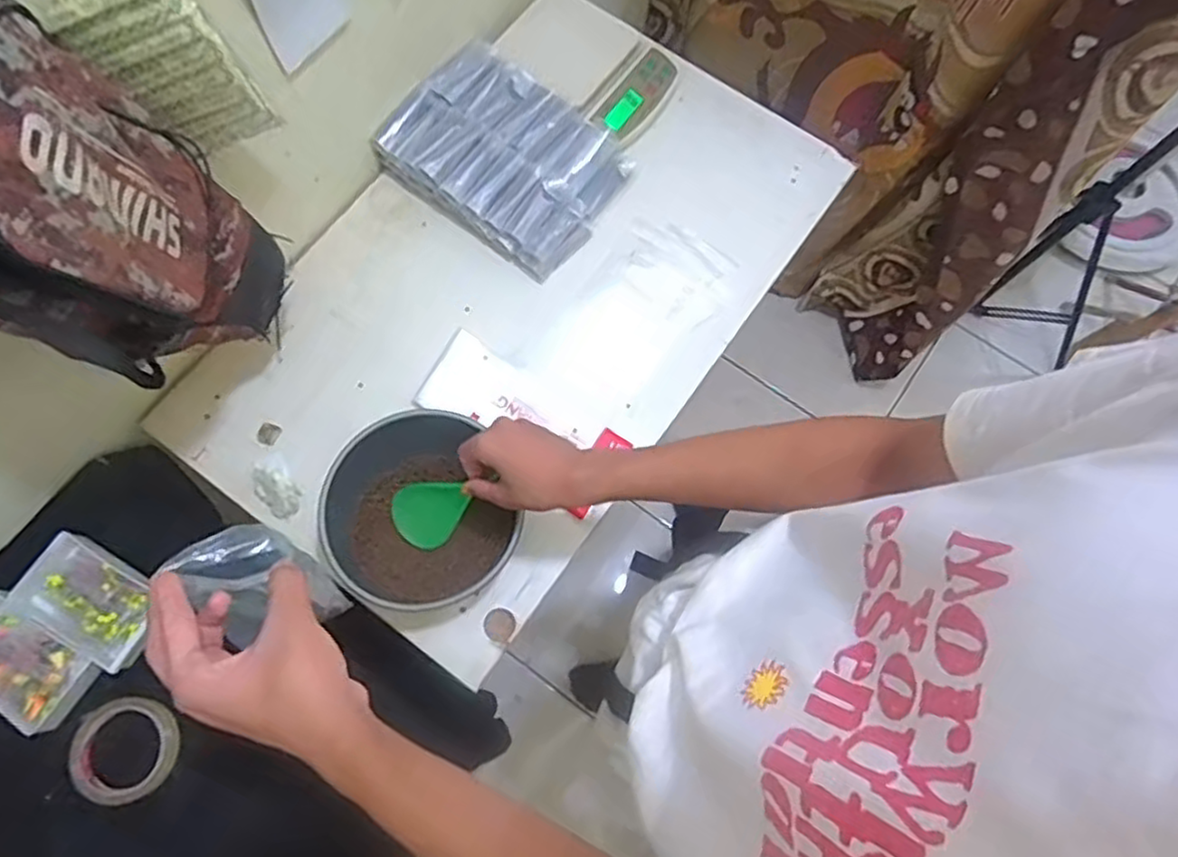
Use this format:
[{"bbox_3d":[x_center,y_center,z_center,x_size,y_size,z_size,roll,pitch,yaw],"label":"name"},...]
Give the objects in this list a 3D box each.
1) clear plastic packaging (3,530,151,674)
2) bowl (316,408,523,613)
[{"bbox_3d":[-0.511,0.177,0.726,0.152,0.021,0.090,30,74,7],"label":"clear plastic packaging"},{"bbox_3d":[-0.172,0.085,0.745,0.205,0.102,0.197,0,73,-2],"label":"bowl"}]

